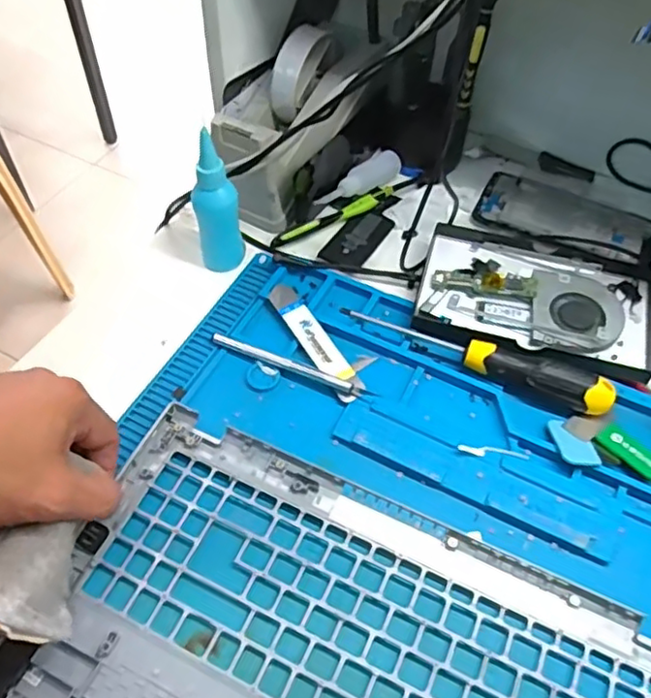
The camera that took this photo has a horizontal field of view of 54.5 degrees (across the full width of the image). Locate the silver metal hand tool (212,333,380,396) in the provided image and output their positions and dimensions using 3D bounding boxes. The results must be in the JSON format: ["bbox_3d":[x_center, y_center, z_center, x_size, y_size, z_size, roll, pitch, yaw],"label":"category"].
[{"bbox_3d":[-0.025,0.012,0.465,0.126,0.004,0.010,21,56,13],"label":"silver metal hand tool"}]

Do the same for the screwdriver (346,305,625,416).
[{"bbox_3d":[0.108,0.004,0.464,0.200,0.023,0.025,20,56,13],"label":"screwdriver"}]

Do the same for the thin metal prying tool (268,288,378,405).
[{"bbox_3d":[-0.002,-0.012,0.483,0.039,0.008,0.121,-26,58,-19],"label":"thin metal prying tool"}]

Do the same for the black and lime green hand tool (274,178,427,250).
[{"bbox_3d":[0.022,-0.124,0.564,0.155,0.009,0.012,-27,59,-20],"label":"black and lime green hand tool"}]

